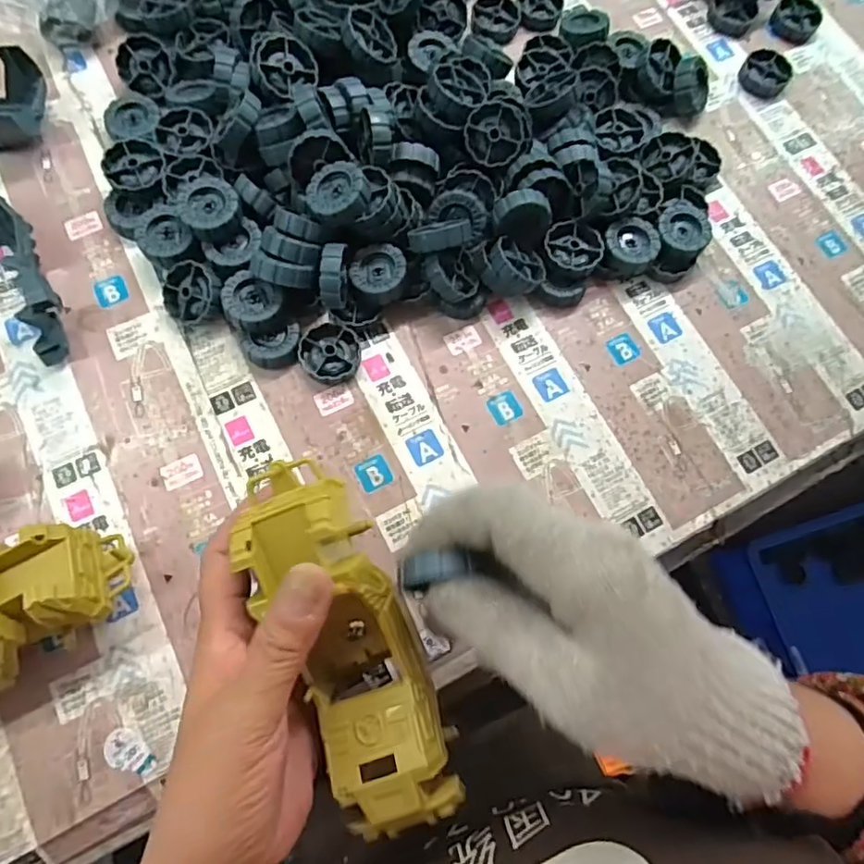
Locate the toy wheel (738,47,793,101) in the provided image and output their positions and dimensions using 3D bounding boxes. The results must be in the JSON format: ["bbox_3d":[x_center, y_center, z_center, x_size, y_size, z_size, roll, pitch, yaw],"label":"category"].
[{"bbox_3d":[0.270,-0.290,0.471,0.038,0.011,0.040,0,73,-1],"label":"toy wheel"}]

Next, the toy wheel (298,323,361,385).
[{"bbox_3d":[-0.066,-0.051,0.379,0.038,0.012,0.038,1,74,-3],"label":"toy wheel"}]

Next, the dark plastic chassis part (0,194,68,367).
[{"bbox_3d":[-0.269,-0.109,0.361,0.134,0.053,0.052,43,76,8],"label":"dark plastic chassis part"}]

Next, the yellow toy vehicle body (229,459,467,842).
[{"bbox_3d":[-0.038,0.094,0.270,0.055,0.056,0.167,-22,92,-8],"label":"yellow toy vehicle body"}]

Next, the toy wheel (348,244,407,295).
[{"bbox_3d":[-0.035,-0.104,0.381,0.036,0.014,0.035,1,74,-3],"label":"toy wheel"}]

